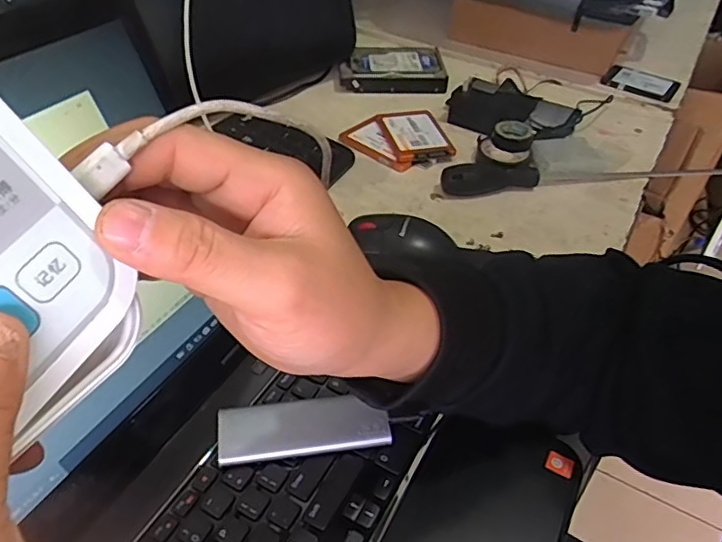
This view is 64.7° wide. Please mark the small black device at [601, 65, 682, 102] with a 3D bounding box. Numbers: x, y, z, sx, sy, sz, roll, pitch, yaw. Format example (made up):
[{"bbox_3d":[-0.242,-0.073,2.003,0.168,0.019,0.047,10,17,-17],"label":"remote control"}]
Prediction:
[{"bbox_3d":[0.385,-0.259,0.785,0.095,0.016,0.053,28,48,24],"label":"small black device"}]

